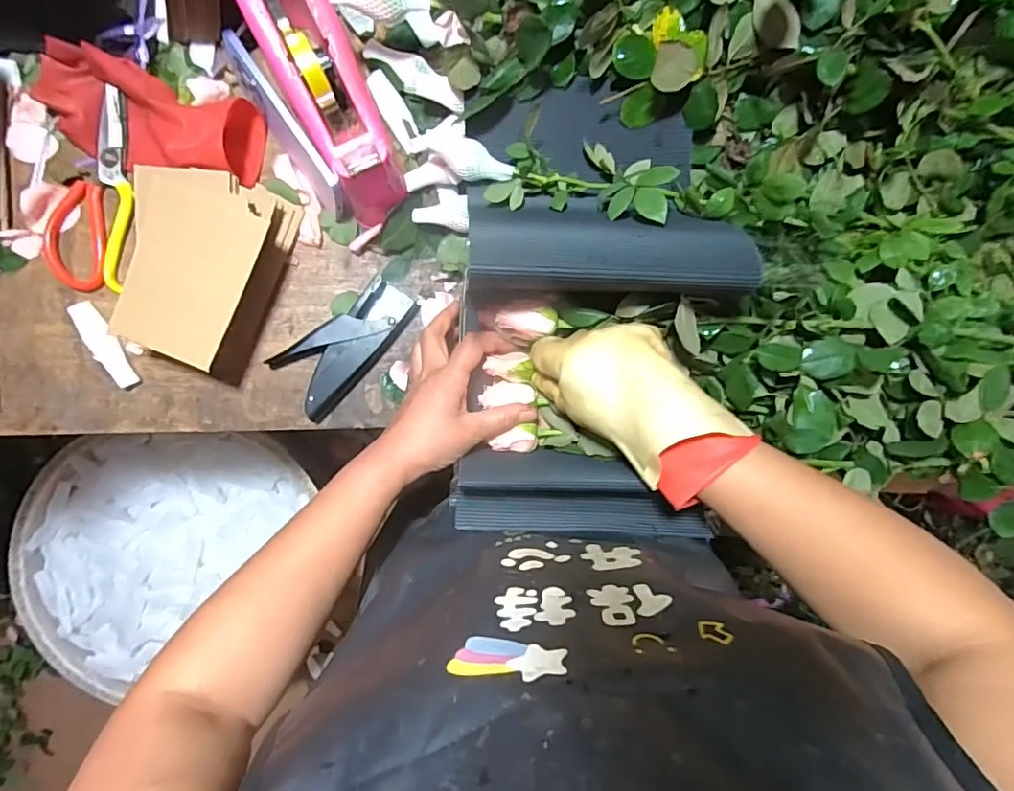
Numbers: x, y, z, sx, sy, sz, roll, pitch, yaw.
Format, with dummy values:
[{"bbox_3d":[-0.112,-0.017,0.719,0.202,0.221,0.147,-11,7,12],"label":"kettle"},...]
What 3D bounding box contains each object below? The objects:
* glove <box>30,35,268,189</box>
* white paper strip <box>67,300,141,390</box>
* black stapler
[{"bbox_3d":[-0.331,-0.254,0.493,0.199,0.047,0.086,15,91,-6],"label":"glove"},{"bbox_3d":[-0.382,-0.047,0.506,0.021,0.013,0.087,-30,95,-3],"label":"white paper strip"},{"bbox_3d":[-0.154,-0.049,0.529,0.148,0.019,0.072,-38,95,-2],"label":"black stapler"}]

